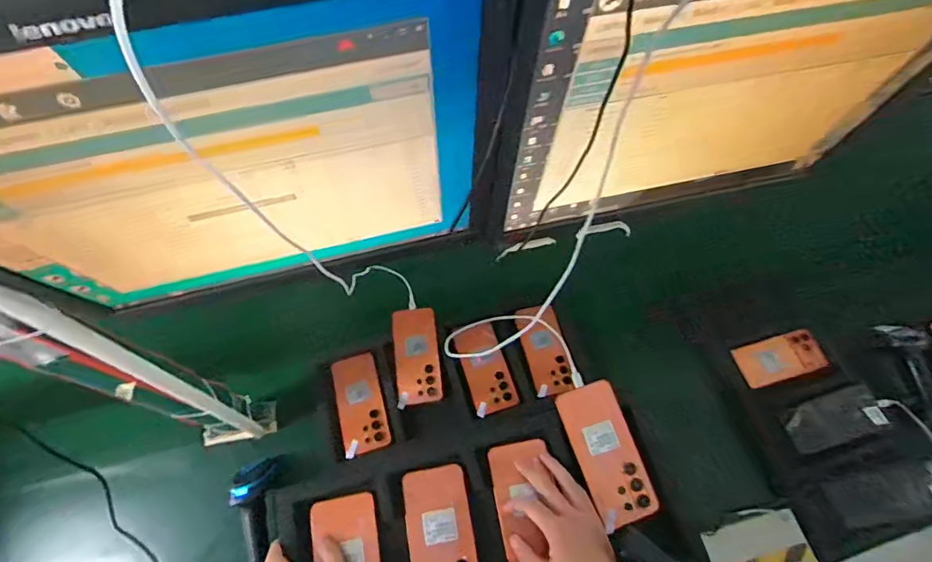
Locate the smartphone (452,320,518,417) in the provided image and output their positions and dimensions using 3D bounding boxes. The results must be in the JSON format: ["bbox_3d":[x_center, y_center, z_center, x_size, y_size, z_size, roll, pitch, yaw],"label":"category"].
[{"bbox_3d":[0.036,0.158,0.840,0.076,0.013,0.157,-15,63,-8],"label":"smartphone"}]

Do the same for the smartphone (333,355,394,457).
[{"bbox_3d":[-0.188,0.217,0.826,0.081,0.010,0.172,-16,64,-8],"label":"smartphone"}]

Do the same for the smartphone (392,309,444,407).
[{"bbox_3d":[-0.089,0.136,0.847,0.082,0.012,0.171,-10,74,1],"label":"smartphone"}]

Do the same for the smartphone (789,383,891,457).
[{"bbox_3d":[0.593,0.223,0.744,0.137,0.013,0.072,-26,66,11],"label":"smartphone"}]

